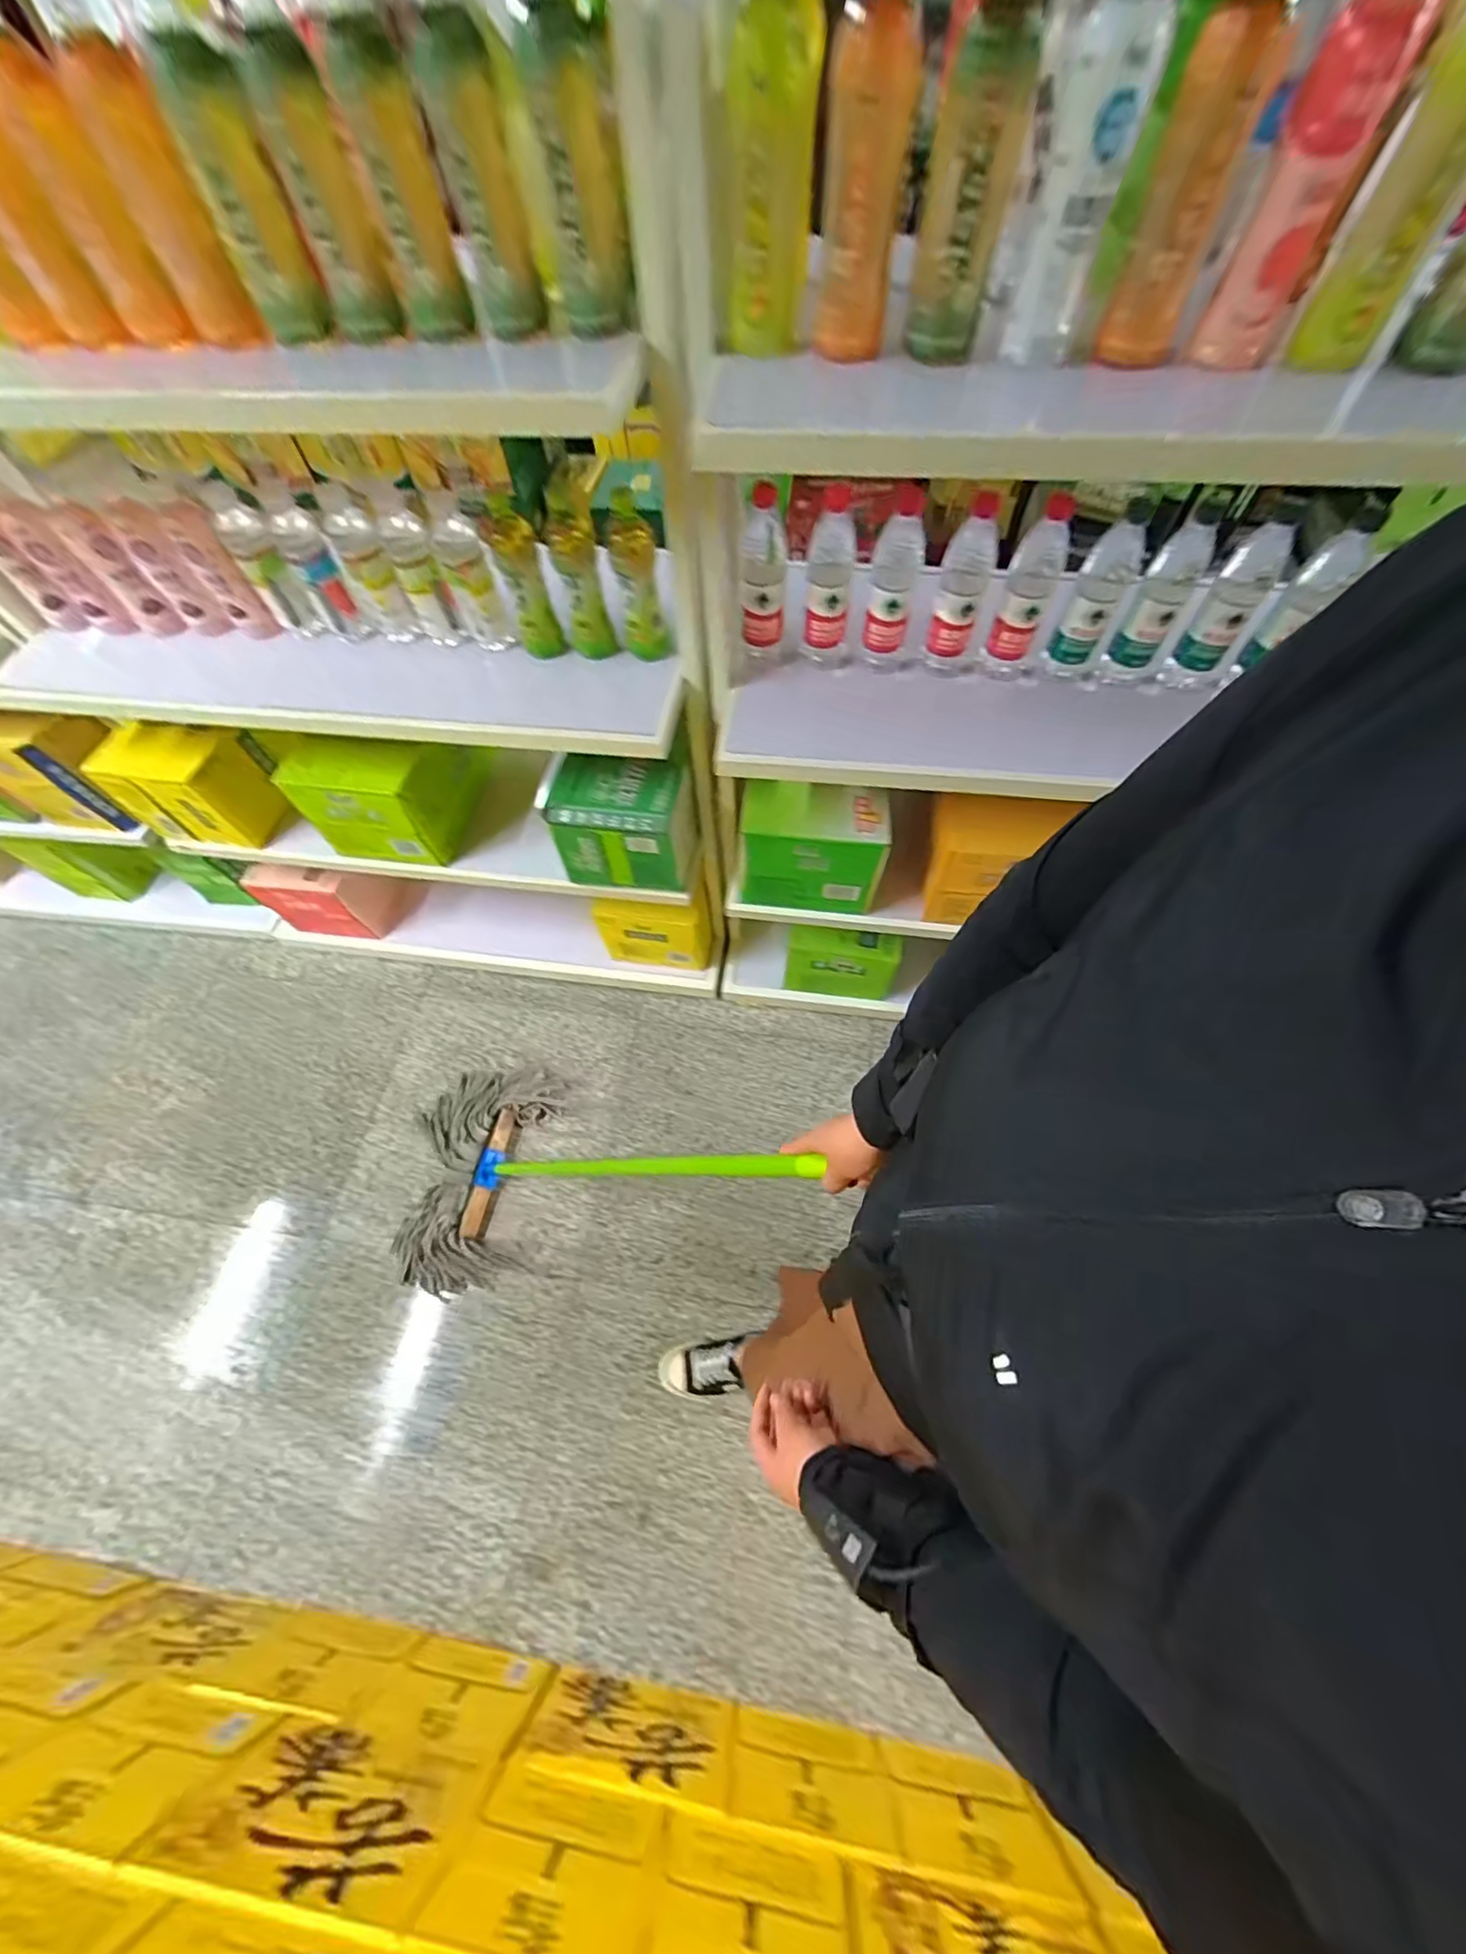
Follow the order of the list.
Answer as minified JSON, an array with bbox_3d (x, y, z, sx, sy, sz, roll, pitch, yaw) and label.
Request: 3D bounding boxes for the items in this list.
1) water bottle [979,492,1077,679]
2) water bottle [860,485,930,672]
[{"bbox_3d":[0.402,-0.522,0.847,0.062,0.206,0.065,23,65,15],"label":"water bottle"},{"bbox_3d":[0.222,-0.553,0.854,0.064,0.230,0.074,8,62,7],"label":"water bottle"}]

